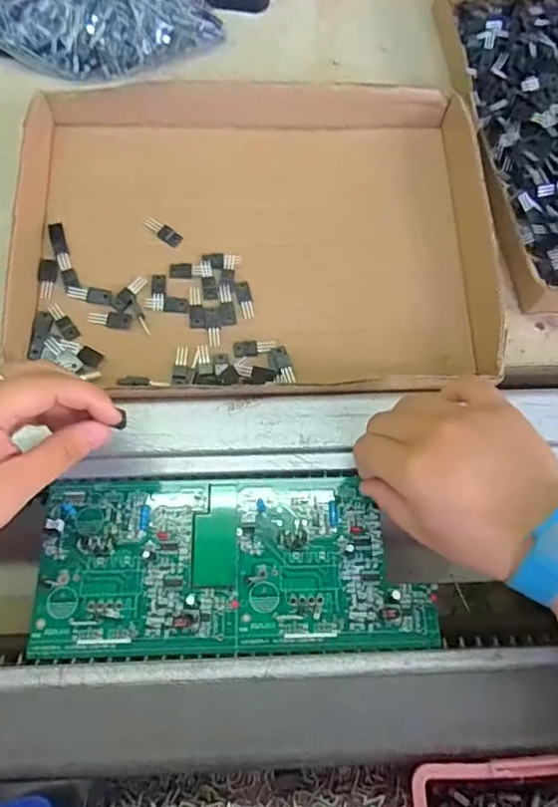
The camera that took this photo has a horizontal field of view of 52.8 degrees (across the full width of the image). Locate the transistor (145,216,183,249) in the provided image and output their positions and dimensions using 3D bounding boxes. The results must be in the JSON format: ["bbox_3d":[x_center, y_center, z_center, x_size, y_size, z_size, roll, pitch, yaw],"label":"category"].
[{"bbox_3d":[-0.081,-0.121,0.394,0.028,0.006,0.010,35,68,14],"label":"transistor"}]

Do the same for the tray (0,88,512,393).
[{"bbox_3d":[-0.014,-0.118,0.380,0.310,0.039,0.221,0,65,-2],"label":"tray"}]

